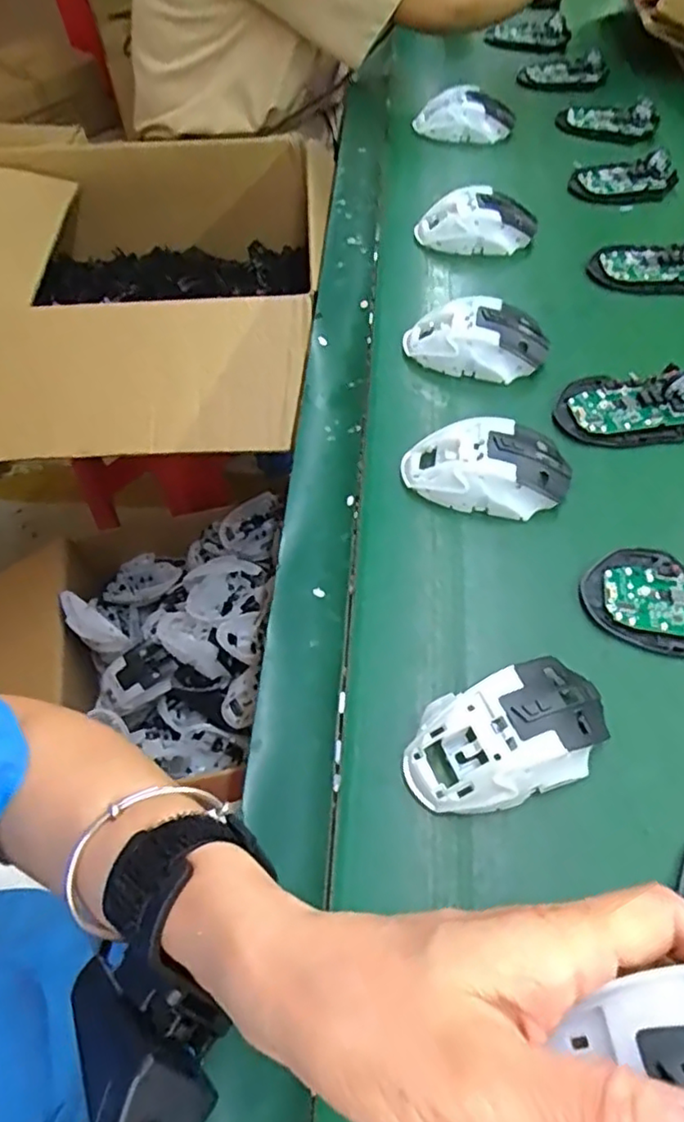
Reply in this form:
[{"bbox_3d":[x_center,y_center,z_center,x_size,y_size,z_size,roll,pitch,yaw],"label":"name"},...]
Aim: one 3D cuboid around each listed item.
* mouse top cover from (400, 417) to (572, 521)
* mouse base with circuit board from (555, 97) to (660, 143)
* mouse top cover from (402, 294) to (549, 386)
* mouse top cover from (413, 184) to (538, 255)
[{"bbox_3d":[0.103,-0.068,0.452,0.115,0.039,0.060,7,58,6],"label":"mouse top cover"},{"bbox_3d":[0.324,-0.537,0.759,0.116,0.031,0.043,12,58,9],"label":"mouse base with circuit board"},{"bbox_3d":[0.113,-0.188,0.525,0.118,0.042,0.063,4,57,4],"label":"mouse top cover"},{"bbox_3d":[0.134,-0.338,0.621,0.116,0.040,0.063,10,58,8],"label":"mouse top cover"}]

